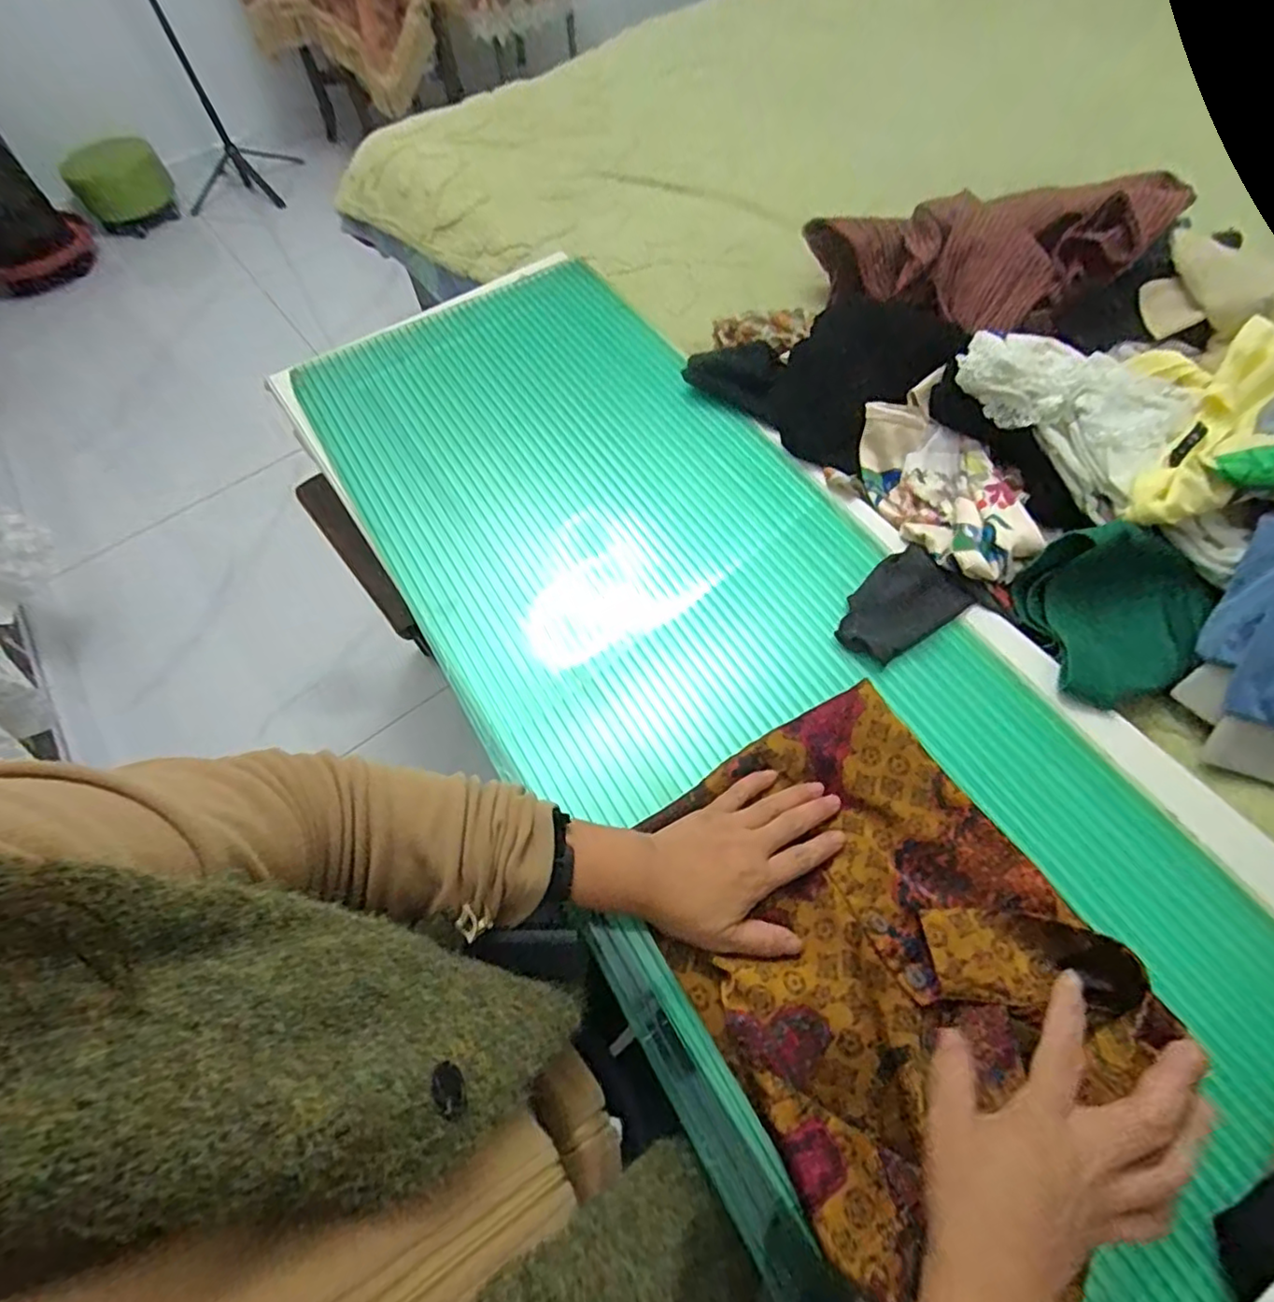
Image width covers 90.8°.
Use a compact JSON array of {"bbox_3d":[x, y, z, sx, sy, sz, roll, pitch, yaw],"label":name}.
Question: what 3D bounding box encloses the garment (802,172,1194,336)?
[{"bbox_3d":[0.392,-0.473,0.749,0.380,0.099,0.174,17,63,29],"label":"garment"}]

